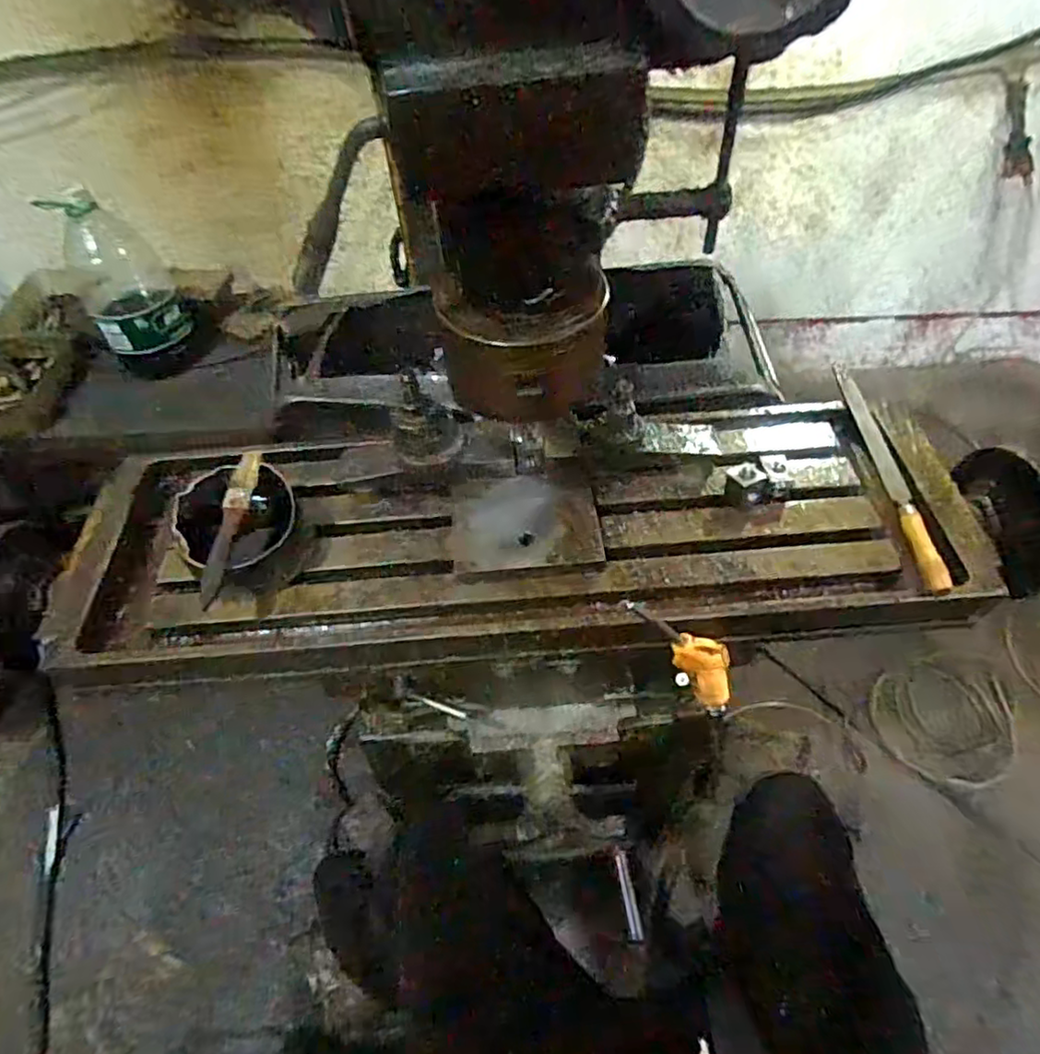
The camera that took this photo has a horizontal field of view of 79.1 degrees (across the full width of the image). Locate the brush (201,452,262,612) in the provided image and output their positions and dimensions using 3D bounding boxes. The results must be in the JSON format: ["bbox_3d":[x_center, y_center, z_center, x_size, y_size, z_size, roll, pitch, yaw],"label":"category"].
[{"bbox_3d":[-0.240,-0.003,0.523,0.018,0.015,0.141,4,66,5],"label":"brush"}]

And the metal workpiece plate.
[{"bbox_3d":[0.004,-0.005,0.554,0.126,0.012,0.088,-4,64,-3],"label":"metal workpiece plate"}]

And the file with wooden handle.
[{"bbox_3d":[0.349,-0.058,0.596,0.023,0.019,0.272,-1,54,1],"label":"file with wooden handle"}]

